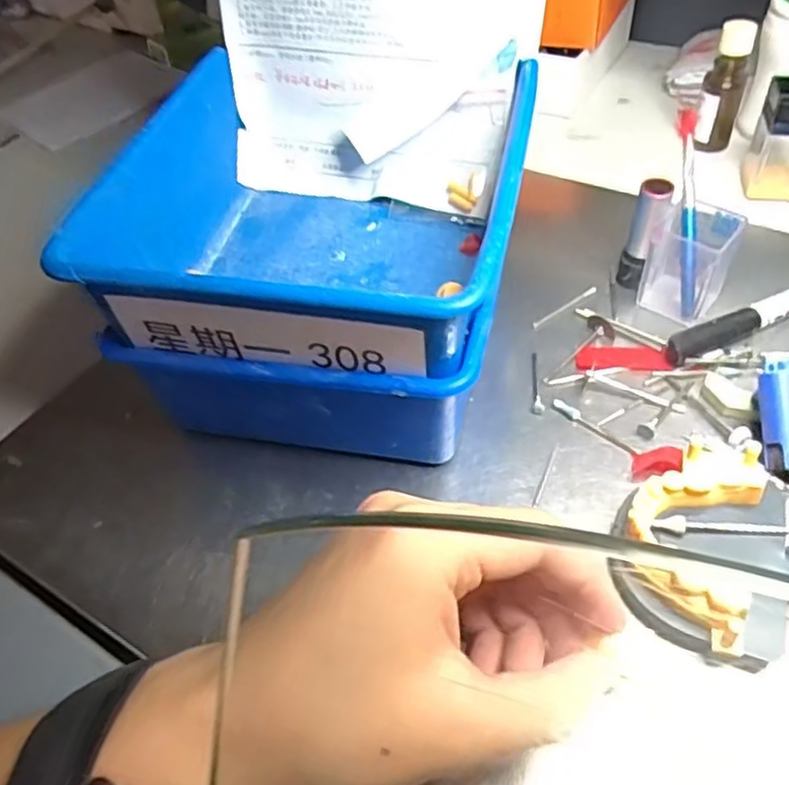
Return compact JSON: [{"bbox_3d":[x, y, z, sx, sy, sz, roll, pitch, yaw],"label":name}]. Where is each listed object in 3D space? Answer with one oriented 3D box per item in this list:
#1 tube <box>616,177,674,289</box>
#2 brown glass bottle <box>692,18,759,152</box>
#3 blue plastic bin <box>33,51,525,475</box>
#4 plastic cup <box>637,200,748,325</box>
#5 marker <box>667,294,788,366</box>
[{"bbox_3d":[0.127,-0.079,0.348,0.016,0.058,0.016,14,52,17],"label":"tube"},{"bbox_3d":[0.206,-0.189,0.425,0.024,0.074,0.022,18,53,20],"label":"brown glass bottle"},{"bbox_3d":[-0.028,-0.058,0.312,0.162,0.109,0.167,7,50,12],"label":"blue plastic bin"},{"bbox_3d":[0.148,-0.067,0.342,0.036,0.047,0.037,26,56,25],"label":"plastic cup"},{"bbox_3d":[0.194,-0.041,0.339,0.132,0.010,0.013,-21,50,-12],"label":"marker"}]

